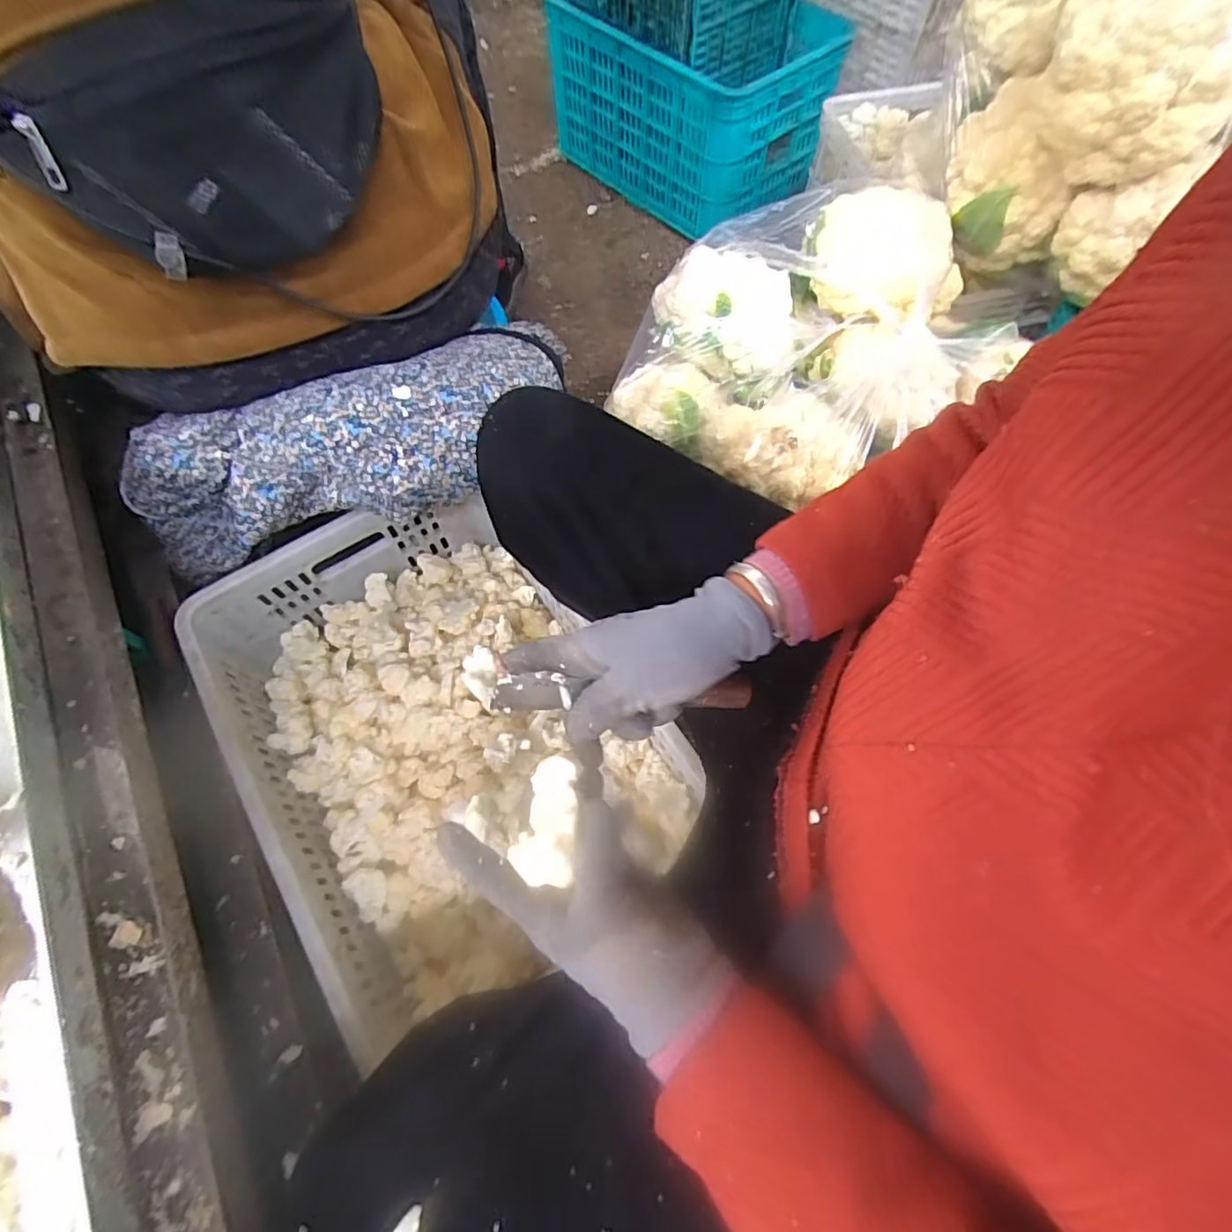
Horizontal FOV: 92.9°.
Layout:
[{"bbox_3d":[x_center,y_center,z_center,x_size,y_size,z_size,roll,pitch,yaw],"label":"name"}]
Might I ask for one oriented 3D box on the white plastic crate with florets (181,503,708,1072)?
[{"bbox_3d":[-0.184,0.110,0.604,0.330,0.143,0.460,-33,69,-13],"label":"white plastic crate with florets"}]

